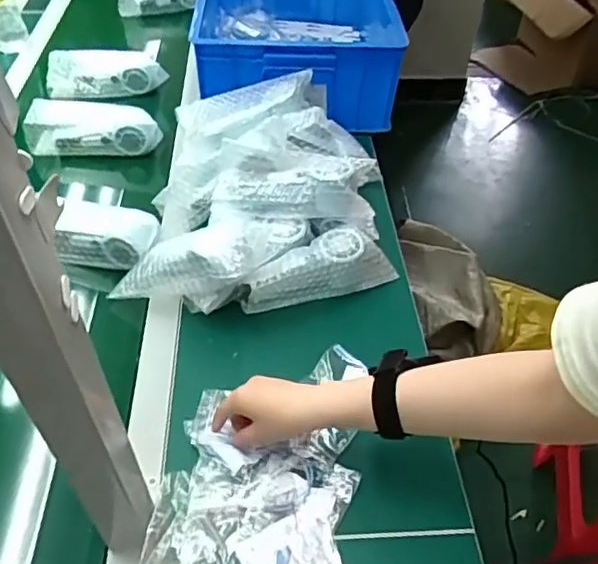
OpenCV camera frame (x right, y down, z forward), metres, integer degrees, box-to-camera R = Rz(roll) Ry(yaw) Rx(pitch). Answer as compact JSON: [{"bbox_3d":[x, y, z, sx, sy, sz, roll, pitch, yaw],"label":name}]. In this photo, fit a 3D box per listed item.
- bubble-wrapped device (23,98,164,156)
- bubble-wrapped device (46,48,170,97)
[{"bbox_3d":[-0.338,-0.251,0.942,0.211,0.085,0.039,3,48,-4],"label":"bubble-wrapped device"},{"bbox_3d":[-0.361,-0.397,1.081,0.203,0.085,0.066,1,48,-6],"label":"bubble-wrapped device"}]

